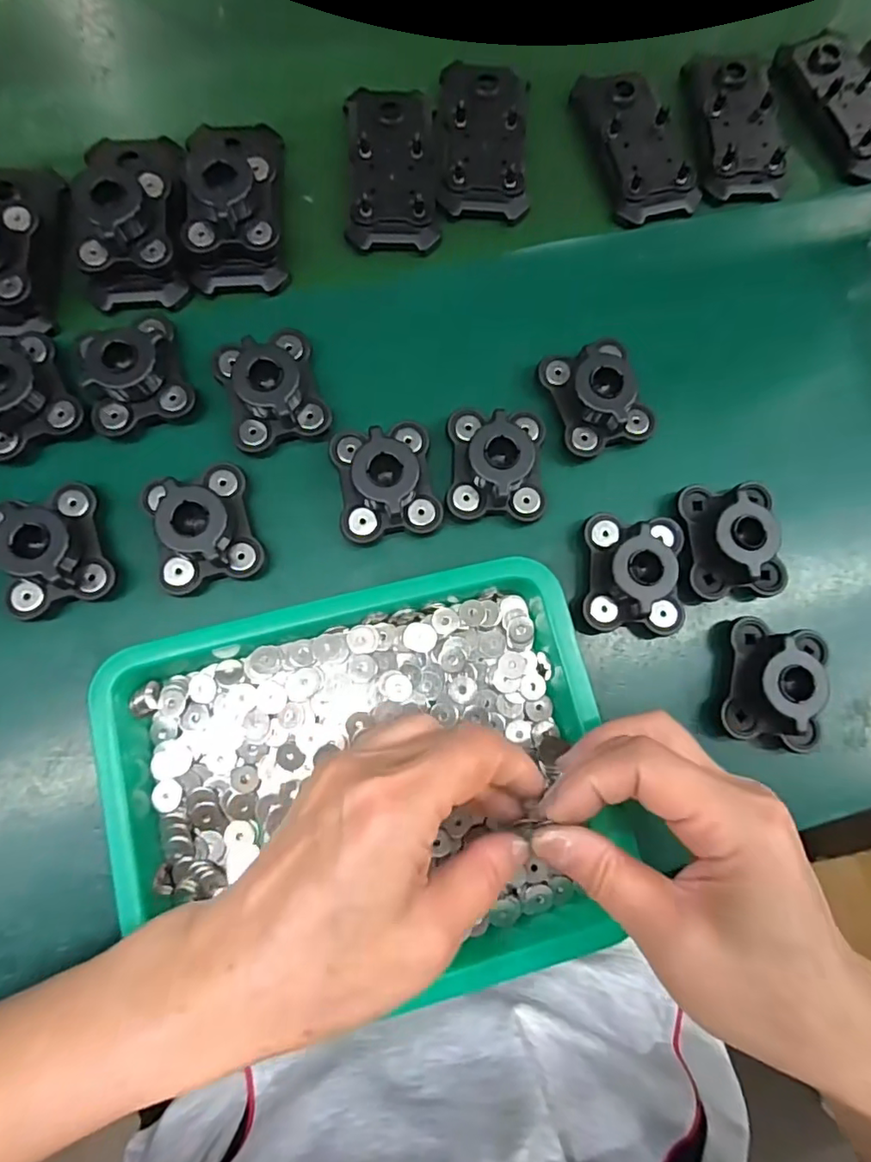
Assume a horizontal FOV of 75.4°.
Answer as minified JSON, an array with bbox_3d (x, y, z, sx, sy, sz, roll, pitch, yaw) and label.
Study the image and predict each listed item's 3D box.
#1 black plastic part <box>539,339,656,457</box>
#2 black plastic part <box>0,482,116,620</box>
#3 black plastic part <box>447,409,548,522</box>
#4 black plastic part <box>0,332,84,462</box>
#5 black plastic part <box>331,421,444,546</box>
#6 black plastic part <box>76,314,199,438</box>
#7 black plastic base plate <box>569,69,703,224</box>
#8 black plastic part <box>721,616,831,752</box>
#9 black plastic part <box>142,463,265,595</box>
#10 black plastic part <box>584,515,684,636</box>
[{"bbox_3d":[0.086,-0.098,0.296,0.046,0.026,0.056,-19,88,-4],"label":"black plastic part"},{"bbox_3d":[-0.183,-0.015,0.266,0.045,0.028,0.056,-17,88,-4],"label":"black plastic part"},{"bbox_3d":[0.032,-0.060,0.285,0.048,0.021,0.056,1,87,-3],"label":"black plastic part"},{"bbox_3d":[-0.208,-0.092,0.275,0.045,0.021,0.053,-30,89,-4],"label":"black plastic part"},{"bbox_3d":[-0.025,-0.051,0.281,0.048,0.028,0.057,-9,88,-4],"label":"black plastic part"},{"bbox_3d":[-0.153,-0.105,0.281,0.047,0.026,0.053,-19,88,-4],"label":"black plastic part"},{"bbox_3d":[0.121,-0.267,0.341,0.051,0.013,0.102,-21,88,-4],"label":"black plastic base plate"},{"bbox_3d":[0.168,0.050,0.273,0.047,0.026,0.057,14,86,-2],"label":"black plastic part"},{"bbox_3d":[-0.113,-0.026,0.274,0.047,0.030,0.056,-16,88,-4],"label":"black plastic part"},{"bbox_3d":[0.100,-0.004,0.278,0.047,0.025,0.058,2,87,-3],"label":"black plastic part"}]

